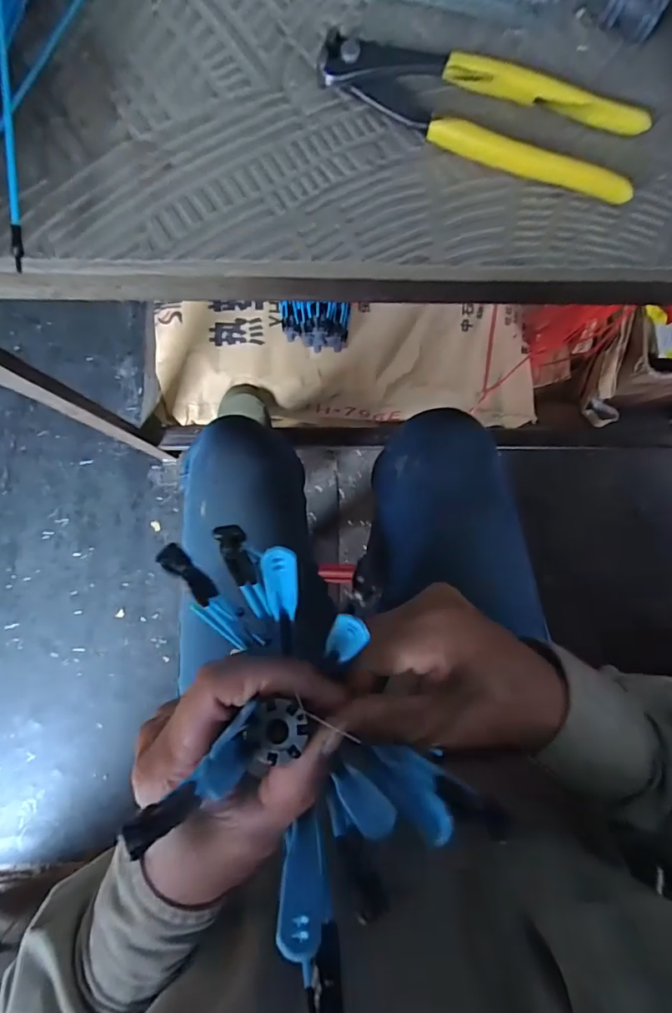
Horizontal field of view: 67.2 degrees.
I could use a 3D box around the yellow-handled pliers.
[{"bbox_3d":[0.075,-0.203,0.257,0.163,0.017,0.050,19,87,-1],"label":"yellow-handled pliers"}]

